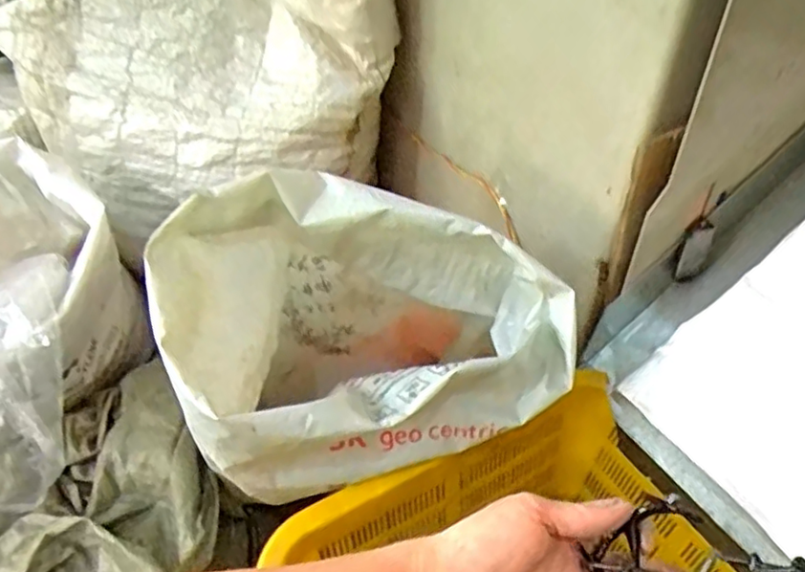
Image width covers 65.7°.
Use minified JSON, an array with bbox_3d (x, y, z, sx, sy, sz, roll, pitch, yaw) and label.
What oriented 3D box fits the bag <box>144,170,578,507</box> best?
[{"bbox_3d":[-0.043,0.068,0.695,0.364,0.358,0.309,-19,47,-17],"label":"bag"}]

